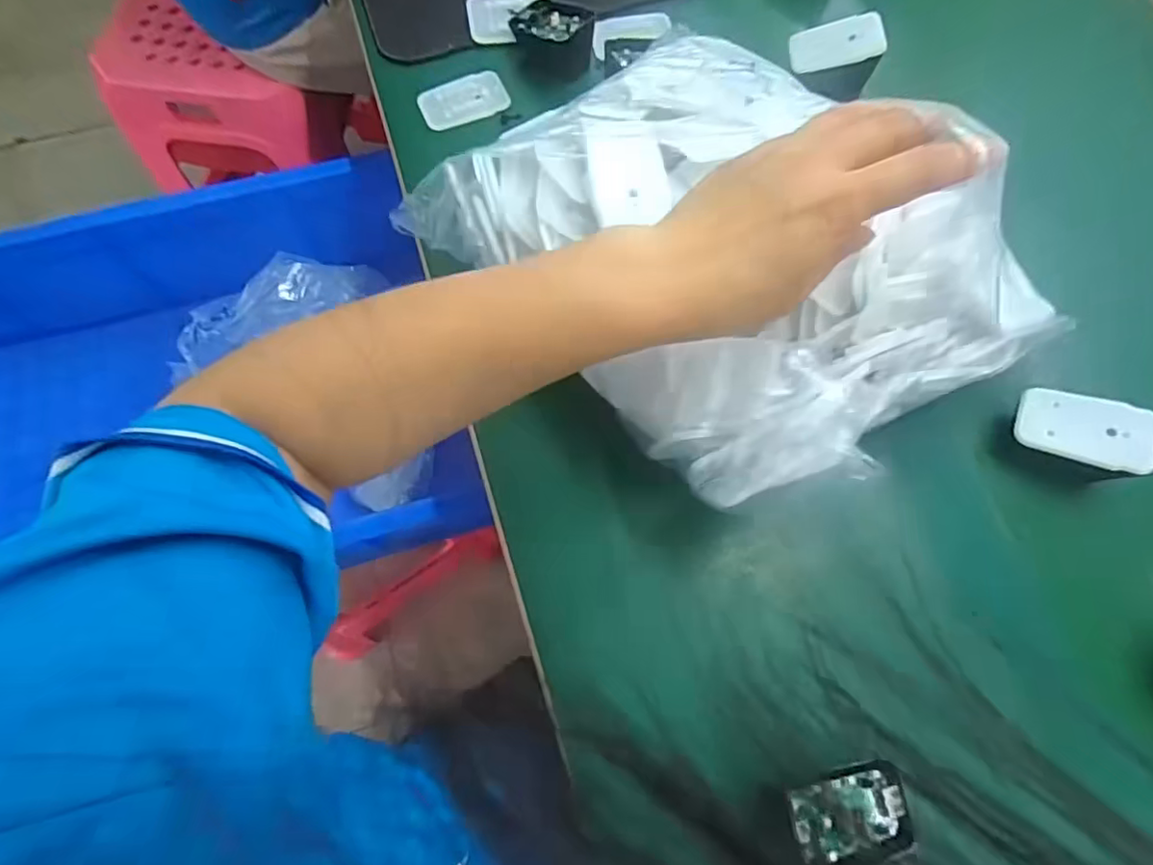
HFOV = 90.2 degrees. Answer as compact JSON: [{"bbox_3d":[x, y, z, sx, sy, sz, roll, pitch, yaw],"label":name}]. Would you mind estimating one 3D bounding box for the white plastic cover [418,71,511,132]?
[{"bbox_3d":[-0.092,-0.270,0.466,0.069,0.007,0.043,-18,71,-6],"label":"white plastic cover"}]

